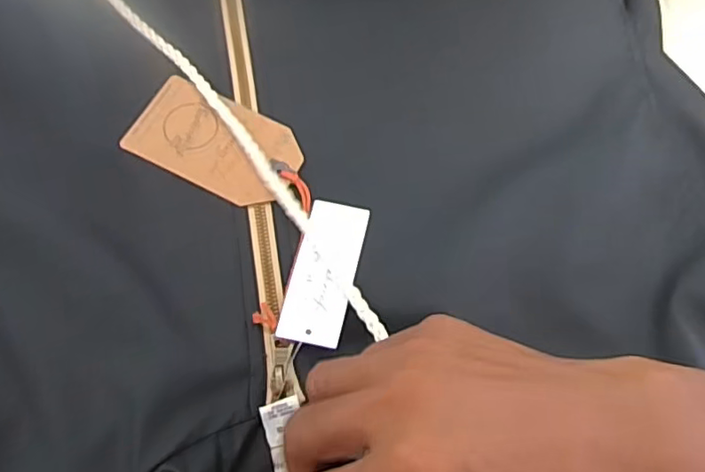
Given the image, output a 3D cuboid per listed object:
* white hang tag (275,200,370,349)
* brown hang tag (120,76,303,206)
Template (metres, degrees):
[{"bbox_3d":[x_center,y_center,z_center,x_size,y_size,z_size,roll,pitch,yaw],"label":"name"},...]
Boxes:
[{"bbox_3d":[-0.014,0.018,0.314,0.032,0.004,0.082,11,63,6],"label":"white hang tag"},{"bbox_3d":[-0.081,-0.056,0.348,0.096,0.005,0.057,26,71,8],"label":"brown hang tag"}]

